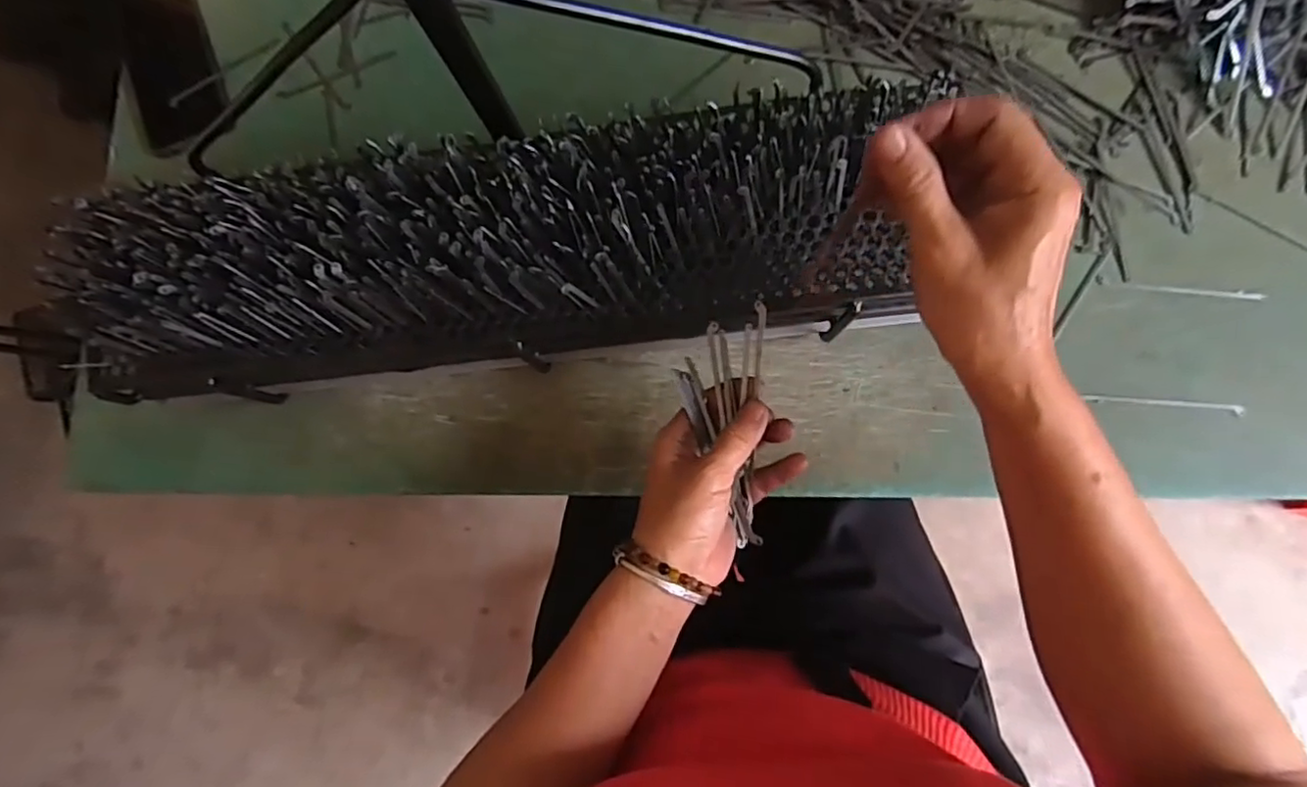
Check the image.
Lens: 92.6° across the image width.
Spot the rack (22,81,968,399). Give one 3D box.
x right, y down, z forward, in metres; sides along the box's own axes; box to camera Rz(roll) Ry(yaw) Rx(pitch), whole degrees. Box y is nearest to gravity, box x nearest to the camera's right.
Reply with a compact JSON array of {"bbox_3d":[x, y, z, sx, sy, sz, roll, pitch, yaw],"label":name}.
[{"bbox_3d":[-0.117,-0.089,0.405,0.544,0.074,0.131,-5,82,5],"label":"rack"}]

